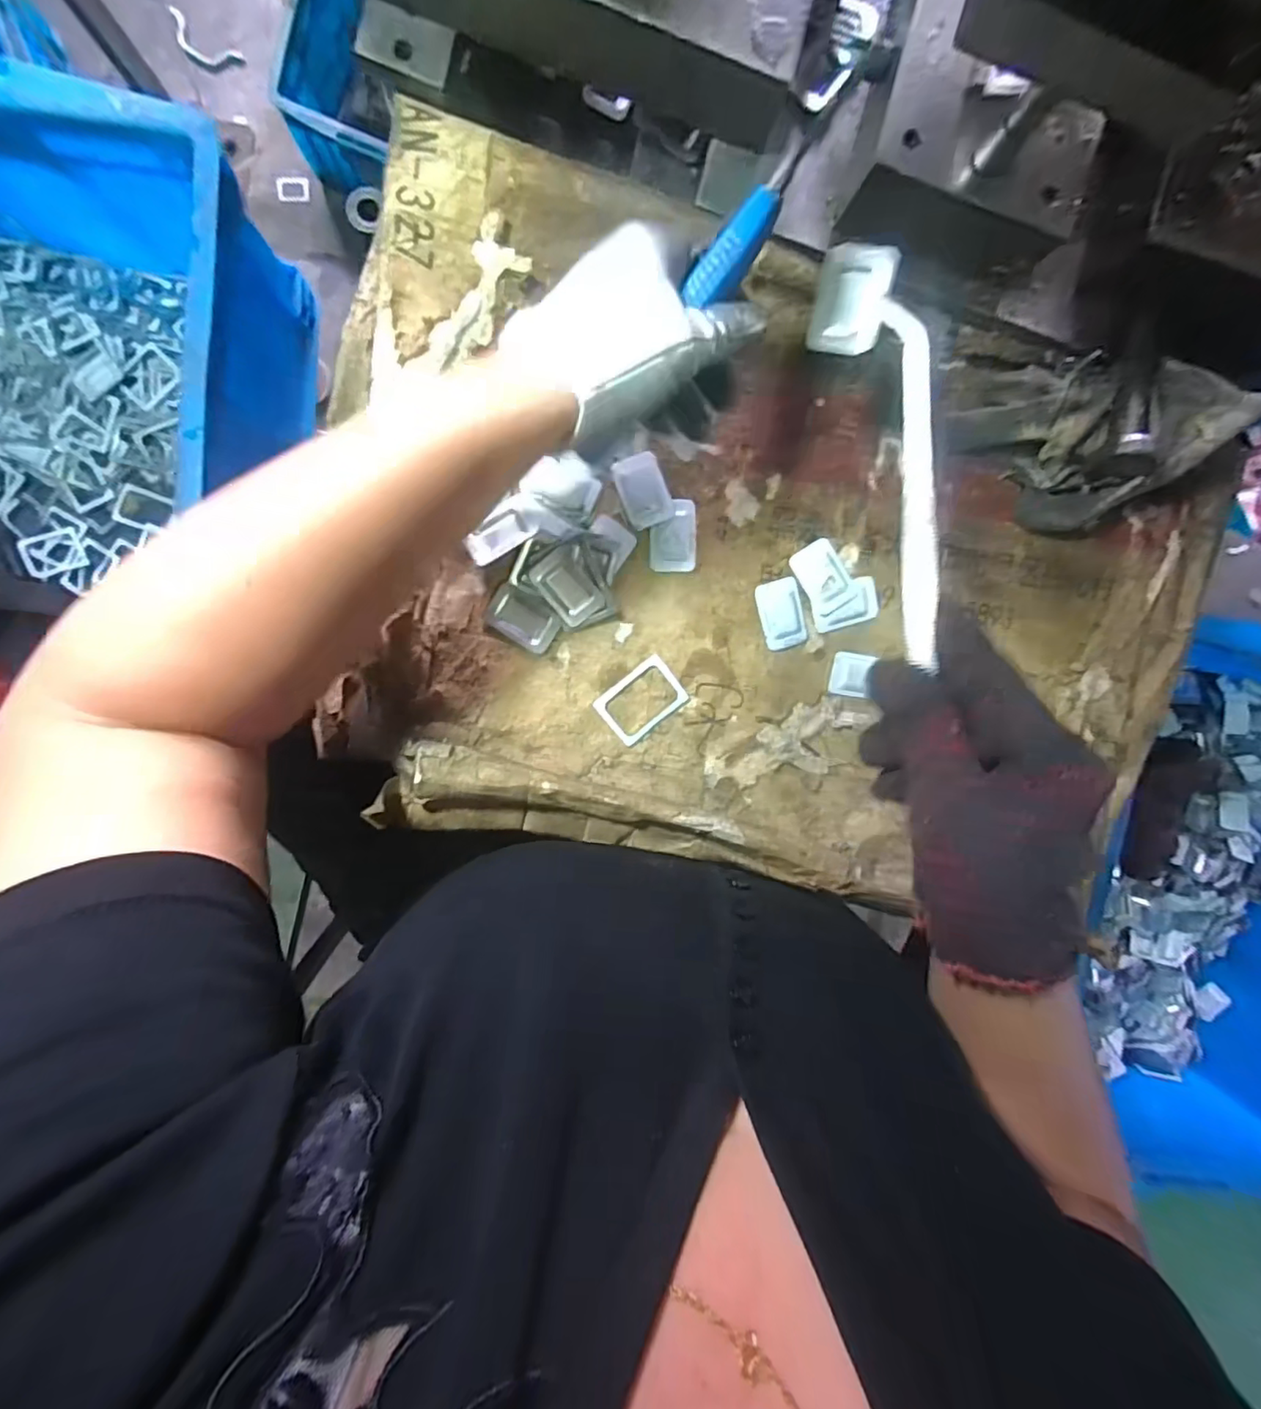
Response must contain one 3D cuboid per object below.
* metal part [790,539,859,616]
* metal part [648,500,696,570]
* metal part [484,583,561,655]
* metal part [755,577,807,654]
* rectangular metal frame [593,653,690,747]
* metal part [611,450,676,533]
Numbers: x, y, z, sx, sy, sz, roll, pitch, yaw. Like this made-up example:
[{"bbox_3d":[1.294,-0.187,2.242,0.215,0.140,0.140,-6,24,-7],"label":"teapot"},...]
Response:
[{"bbox_3d":[0.115,-0.076,0.344,0.027,0.008,0.041,-33,99,-2],"label":"metal part"},{"bbox_3d":[0.025,-0.097,0.334,0.027,0.004,0.039,-1,97,-7],"label":"metal part"},{"bbox_3d":[-0.061,-0.049,0.332,0.040,0.004,0.028,31,92,-9],"label":"metal part"},{"bbox_3d":[0.091,-0.054,0.350,0.026,0.005,0.041,-18,99,-4],"label":"metal part"},{"bbox_3d":[0.007,-0.002,0.347,0.049,0.004,0.036,-39,100,-1],"label":"rectangular metal frame"},{"bbox_3d":[0.007,-0.120,0.327,0.026,0.004,0.039,-22,99,-4],"label":"metal part"}]

